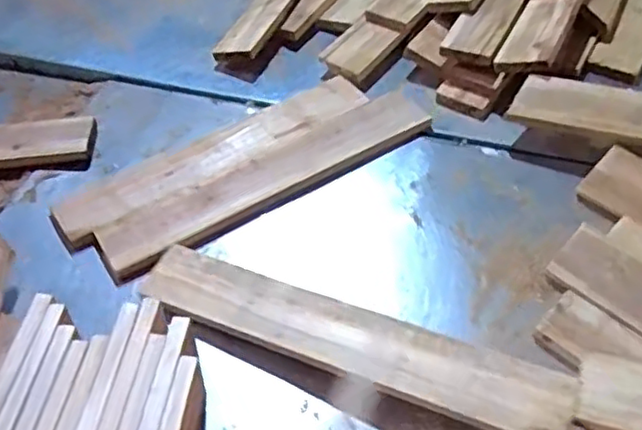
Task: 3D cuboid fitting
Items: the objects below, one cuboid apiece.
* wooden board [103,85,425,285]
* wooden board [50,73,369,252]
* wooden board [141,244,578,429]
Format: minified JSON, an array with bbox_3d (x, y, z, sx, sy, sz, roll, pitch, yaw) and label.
[{"bbox_3d":[-0.061,-0.062,0.902,0.494,0.013,0.084,-29,54,-21],"label":"wooden board"},{"bbox_3d":[-0.139,-0.092,0.926,0.471,0.013,0.084,-29,55,-22],"label":"wooden board"},{"bbox_3d":[0.020,0.129,0.715,0.478,0.014,0.086,15,54,21],"label":"wooden board"}]

